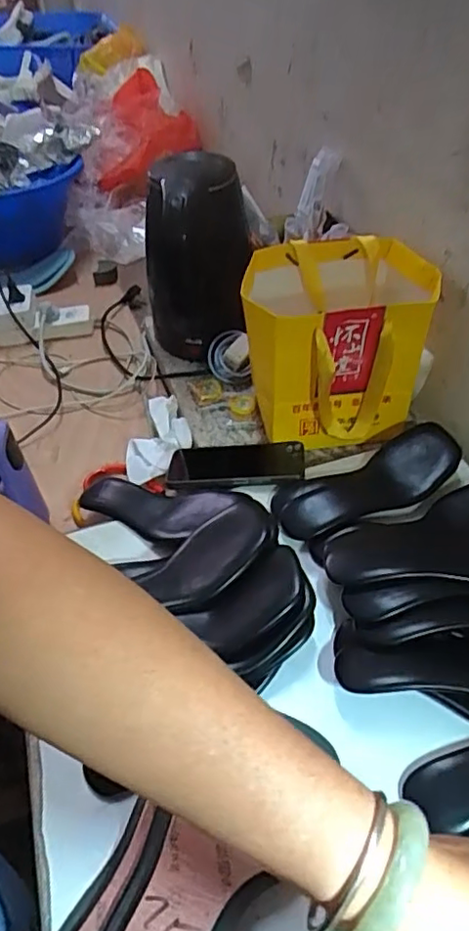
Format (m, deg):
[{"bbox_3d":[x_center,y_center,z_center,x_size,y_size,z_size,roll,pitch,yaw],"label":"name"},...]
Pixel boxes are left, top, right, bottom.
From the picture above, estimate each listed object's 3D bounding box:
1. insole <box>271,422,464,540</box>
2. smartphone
[{"bbox_3d":[0.147,0.015,0.649,0.213,0.027,0.084,-19,46,-14],"label":"insole"},{"bbox_3d":[0.001,-0.001,0.707,0.161,0.010,0.081,-3,31,10],"label":"smartphone"}]

